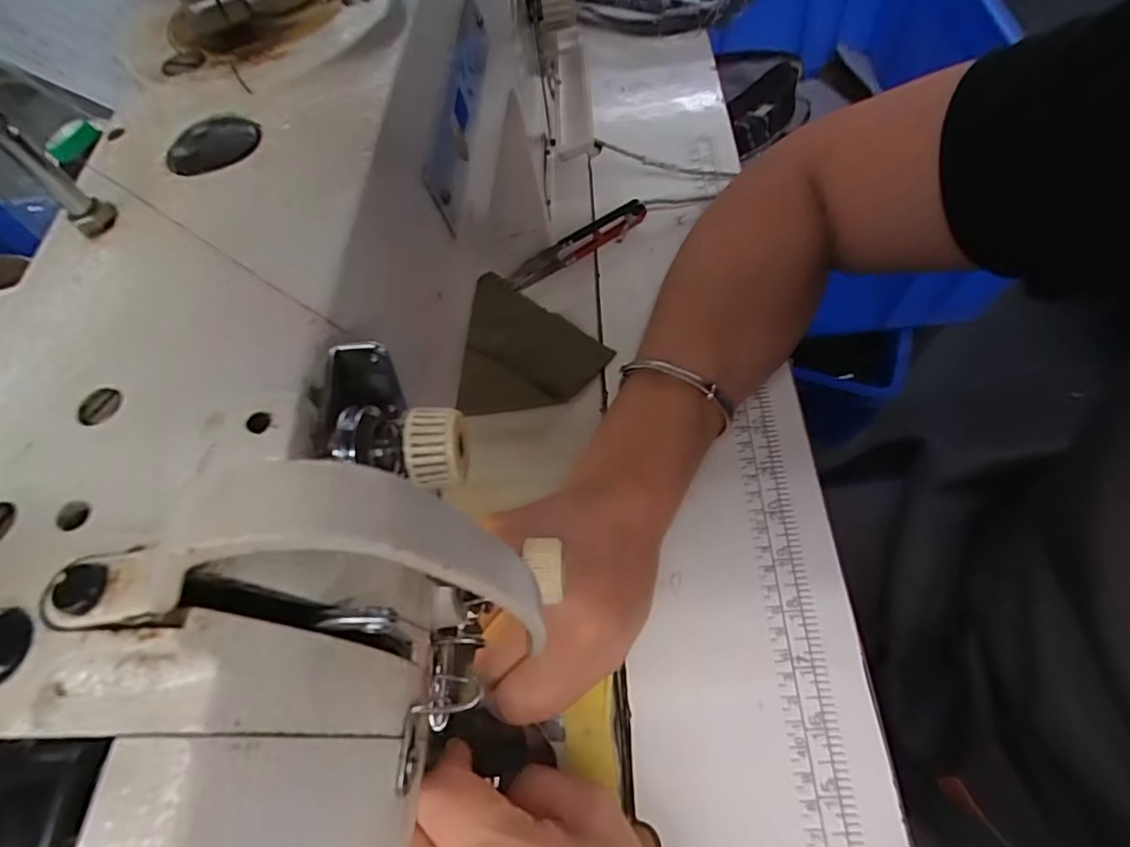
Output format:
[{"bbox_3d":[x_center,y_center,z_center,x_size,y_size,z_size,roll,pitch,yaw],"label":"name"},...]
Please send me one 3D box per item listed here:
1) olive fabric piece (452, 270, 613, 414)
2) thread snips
[{"bbox_3d":[-0.019,-0.051,0.373,0.089,0.014,0.093,-2,61,6],"label":"olive fabric piece"},{"bbox_3d":[0.010,-0.125,0.405,0.106,0.024,0.010,-32,62,-11],"label":"thread snips"}]

